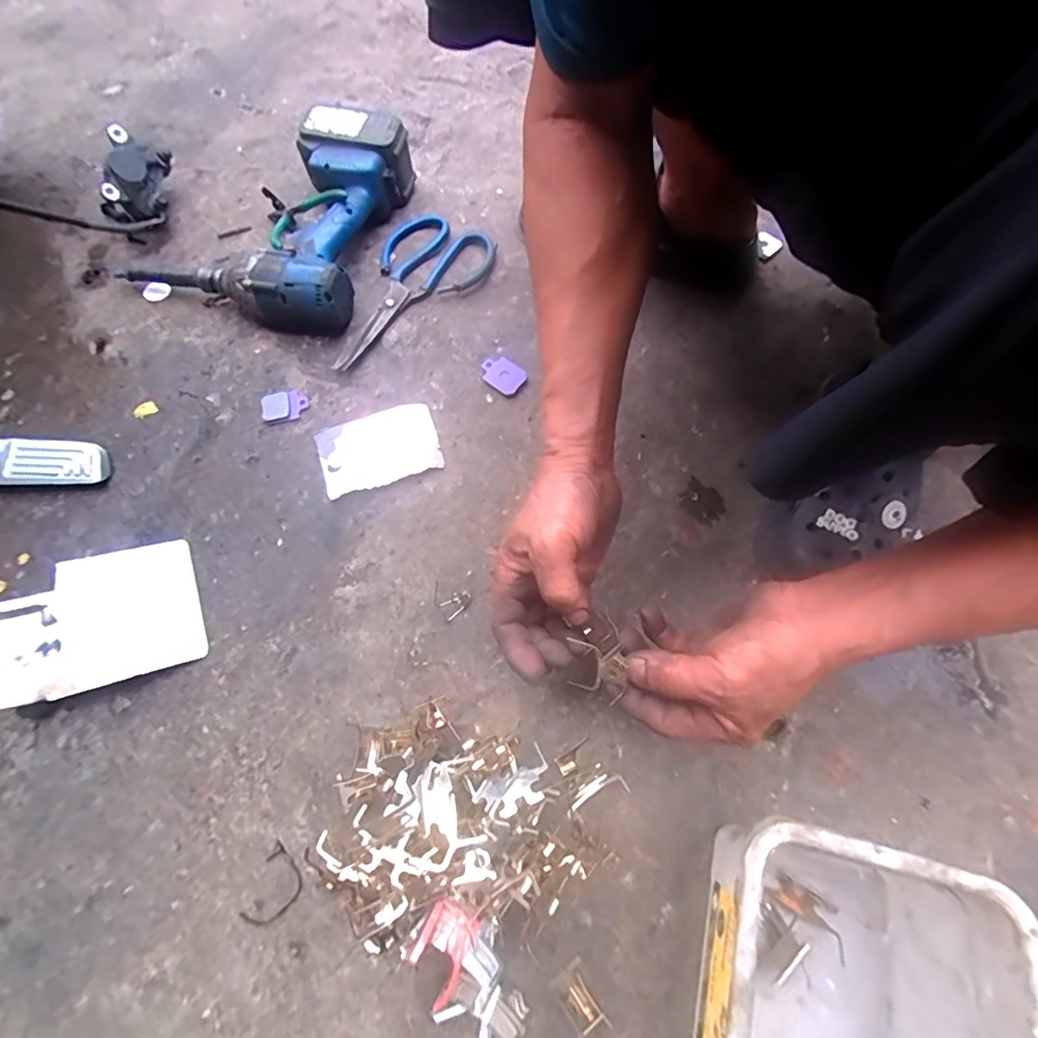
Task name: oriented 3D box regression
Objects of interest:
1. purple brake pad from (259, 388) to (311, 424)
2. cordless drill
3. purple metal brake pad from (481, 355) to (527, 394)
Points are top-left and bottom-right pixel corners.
[{"bbox_3d":[-0.224,-0.109,0.507,0.043,0.005,0.029,-17,69,-8],"label":"purple brake pad"},{"bbox_3d":[-0.262,-0.332,0.560,0.238,0.076,0.236,16,68,5],"label":"cordless drill"},{"bbox_3d":[-0.016,-0.142,0.521,0.042,0.007,0.033,38,72,13],"label":"purple metal brake pad"}]

